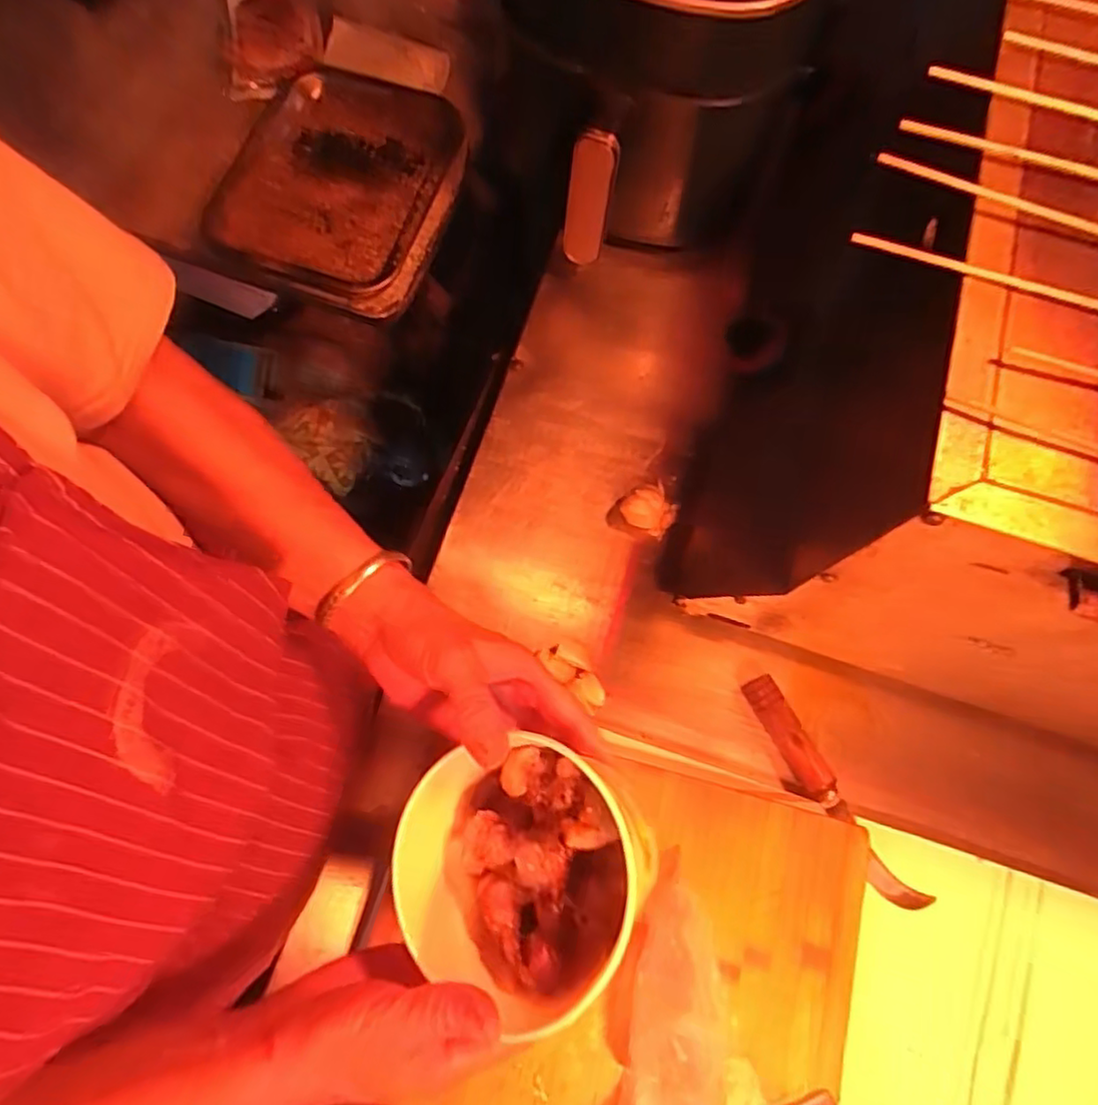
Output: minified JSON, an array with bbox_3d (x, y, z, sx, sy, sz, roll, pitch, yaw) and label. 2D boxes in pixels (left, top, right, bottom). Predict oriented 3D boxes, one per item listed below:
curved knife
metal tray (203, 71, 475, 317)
[{"bbox_3d":[0.203,0.174,0.481,0.029,0.017,0.186,-32,76,-9],"label":"curved knife"},{"bbox_3d":[-0.206,-0.360,0.660,0.202,0.042,0.240,20,74,6],"label":"metal tray"}]

